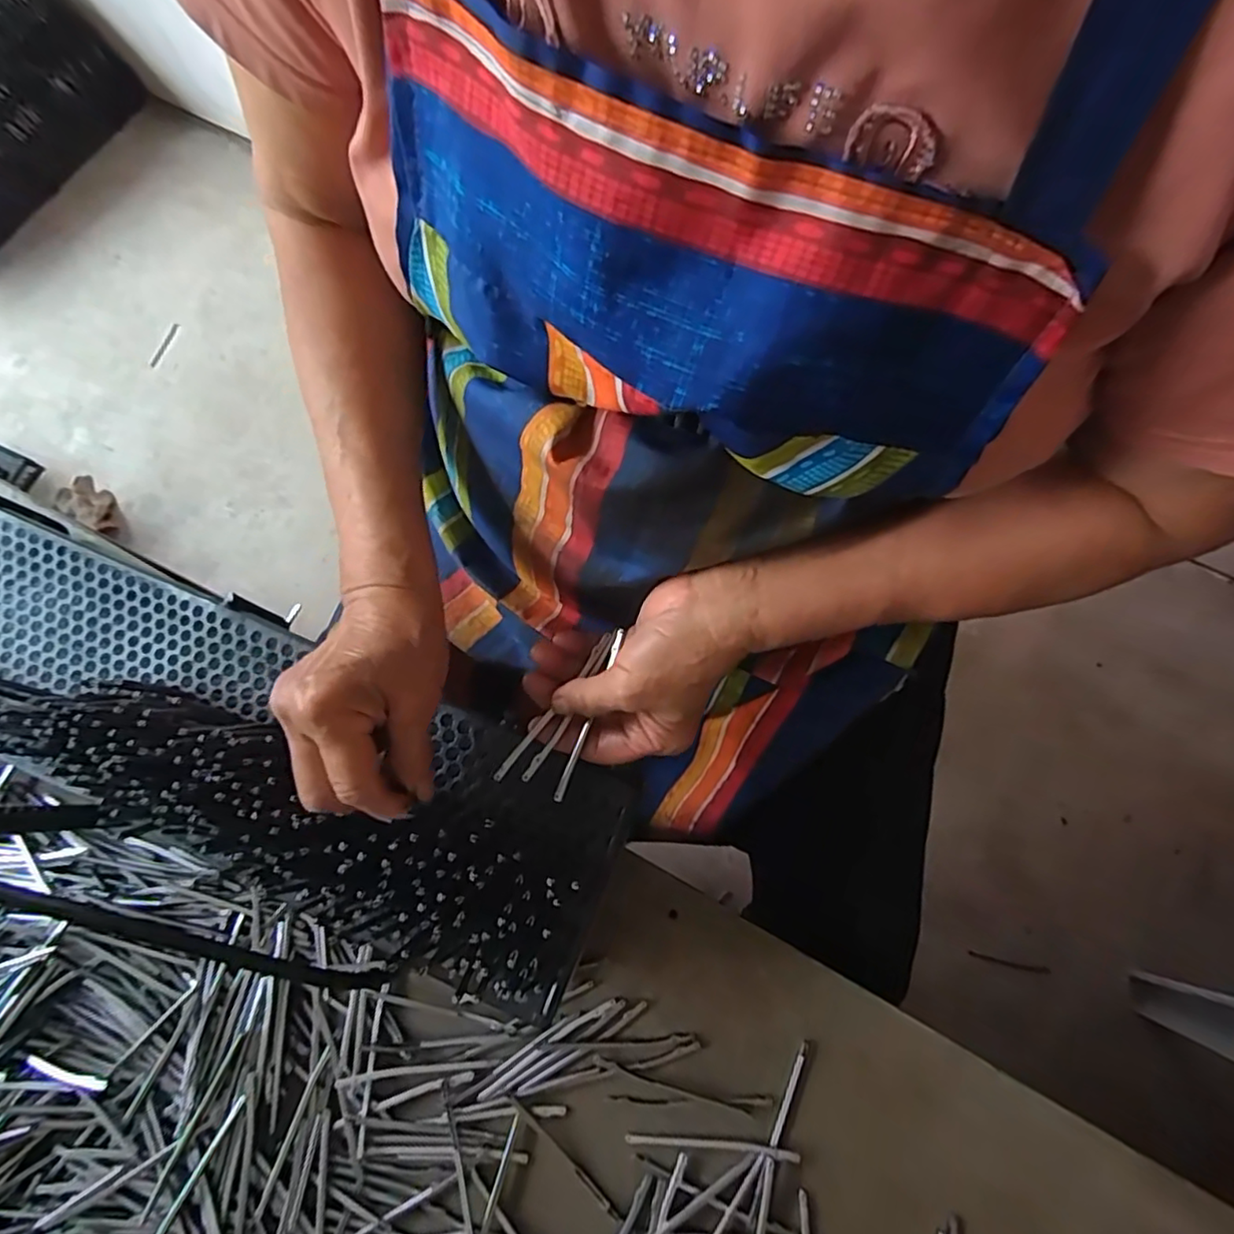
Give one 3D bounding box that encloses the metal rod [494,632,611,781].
[{"bbox_3d":[-0.036,0.051,0.360,0.006,0.004,0.106,35,74,11],"label":"metal rod"}]

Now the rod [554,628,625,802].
[{"bbox_3d":[-0.015,0.054,0.358,0.005,0.004,0.107,18,69,7],"label":"rod"}]

